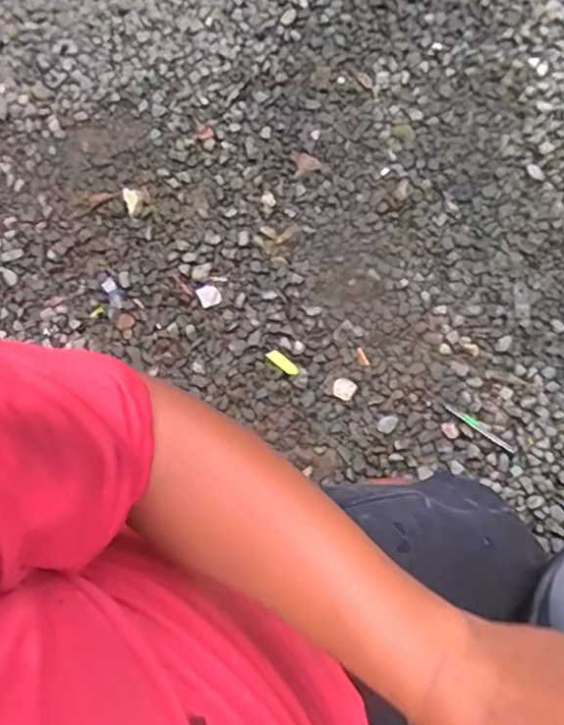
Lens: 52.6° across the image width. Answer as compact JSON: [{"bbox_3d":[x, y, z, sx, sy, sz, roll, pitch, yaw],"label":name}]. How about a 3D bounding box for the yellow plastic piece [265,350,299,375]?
[{"bbox_3d":[0.001,0.001,0.942,0.059,0.005,0.020,41,79,10],"label":"yellow plastic piece"}]

